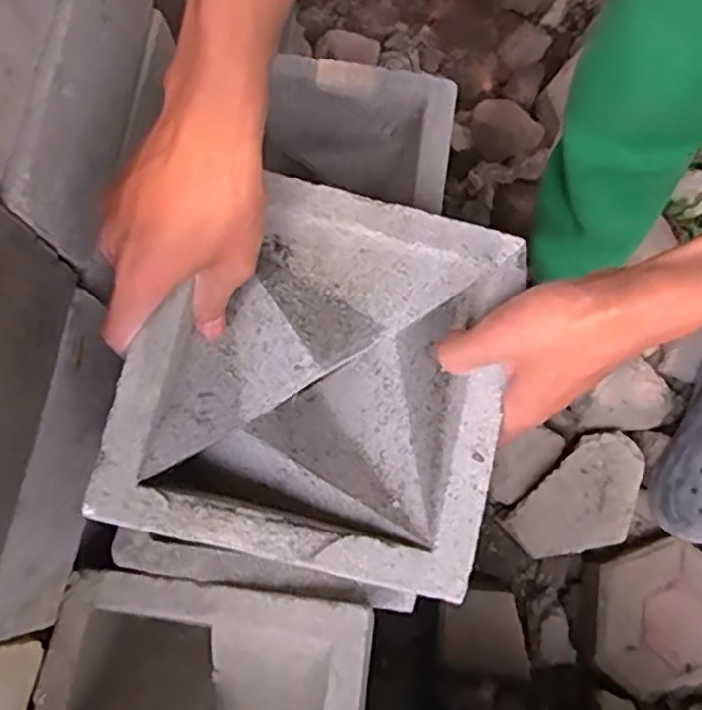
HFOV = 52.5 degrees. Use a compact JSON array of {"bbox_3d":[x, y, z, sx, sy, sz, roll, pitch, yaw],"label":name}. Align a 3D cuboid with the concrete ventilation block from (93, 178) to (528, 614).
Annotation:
[{"bbox_3d":[-0.016,0.018,0.407,0.194,0.093,0.197,12,73,2],"label":"concrete ventilation block"}]

